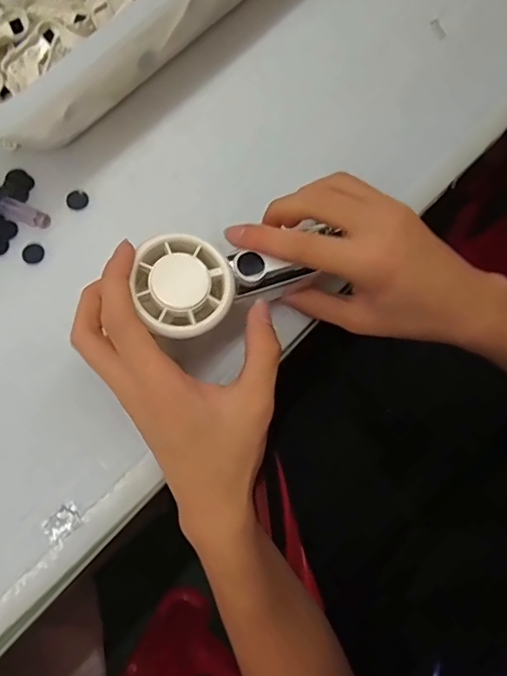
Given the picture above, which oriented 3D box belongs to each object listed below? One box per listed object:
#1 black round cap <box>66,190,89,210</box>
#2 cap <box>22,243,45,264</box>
[{"bbox_3d":[-0.123,-0.096,0.346,0.015,0.004,0.015,0,74,-1],"label":"black round cap"},{"bbox_3d":[-0.150,-0.058,0.337,0.015,0.004,0.014,0,79,0],"label":"cap"}]

